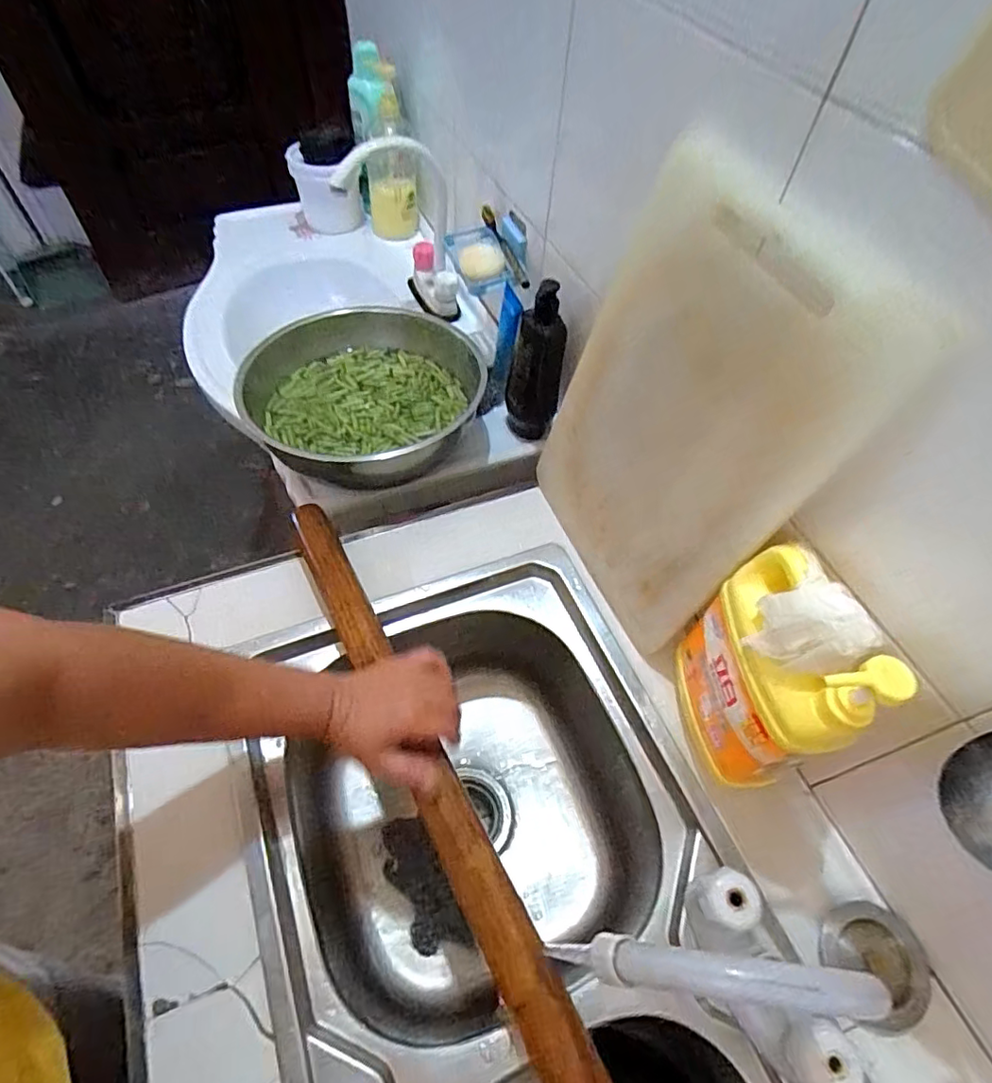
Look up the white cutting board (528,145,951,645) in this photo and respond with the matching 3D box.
[{"bbox_3d":[0.156,-0.101,0.532,0.022,0.397,0.276,-12,58,-24],"label":"white cutting board"}]

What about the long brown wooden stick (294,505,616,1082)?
[{"bbox_3d":[0.010,0.298,0.428,0.046,0.028,0.887,-24,60,-18],"label":"long brown wooden stick"}]

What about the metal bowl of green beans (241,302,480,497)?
[{"bbox_3d":[-0.170,-0.191,0.758,0.301,0.090,0.306,6,55,1],"label":"metal bowl of green beans"}]

